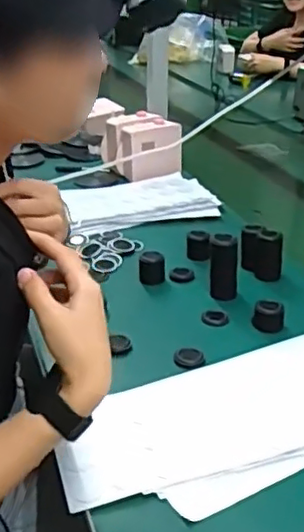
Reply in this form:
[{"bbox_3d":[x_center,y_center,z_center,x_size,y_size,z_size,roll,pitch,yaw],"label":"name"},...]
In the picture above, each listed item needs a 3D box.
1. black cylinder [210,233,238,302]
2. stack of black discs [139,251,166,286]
[{"bbox_3d":[0.105,0.000,0.915,0.039,0.097,0.031,3,27,6],"label":"black cylinder"},{"bbox_3d":[0.001,0.002,0.962,0.040,0.042,0.033,-2,27,-4],"label":"stack of black discs"}]

